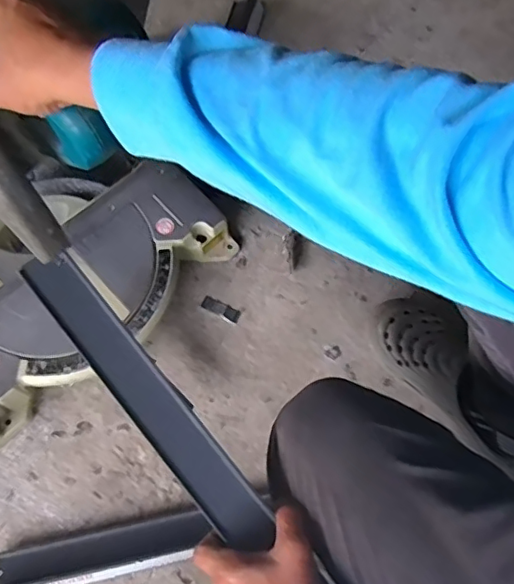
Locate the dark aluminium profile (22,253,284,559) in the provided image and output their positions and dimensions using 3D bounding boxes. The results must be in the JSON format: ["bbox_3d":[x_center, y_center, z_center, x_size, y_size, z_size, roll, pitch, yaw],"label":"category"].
[{"bbox_3d":[-0.108,0.101,0.559,0.052,0.017,0.344,-39,81,-15],"label":"dark aluminium profile"}]

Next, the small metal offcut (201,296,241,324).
[{"bbox_3d":[-0.055,0.026,0.870,0.061,0.004,0.024,27,70,10],"label":"small metal offcut"}]

